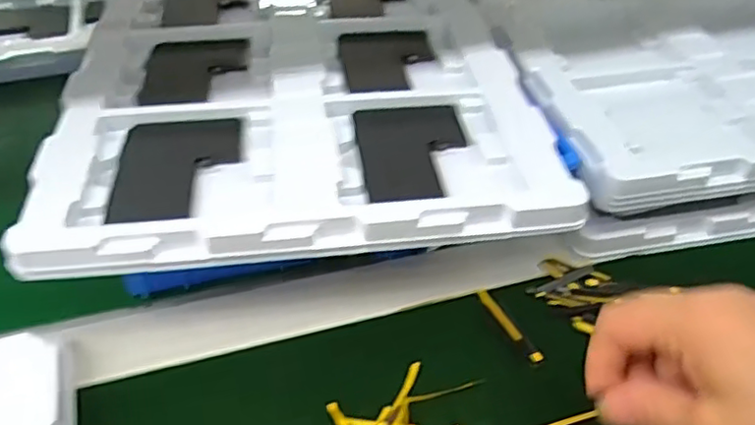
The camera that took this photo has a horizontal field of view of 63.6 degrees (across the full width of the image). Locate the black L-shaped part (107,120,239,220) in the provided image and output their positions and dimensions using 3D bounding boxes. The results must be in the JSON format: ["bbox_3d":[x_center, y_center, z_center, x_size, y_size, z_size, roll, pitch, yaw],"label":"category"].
[{"bbox_3d":[-0.107,-0.025,0.333,0.064,0.004,0.085,-5,44,-6],"label":"black L-shaped part"}]

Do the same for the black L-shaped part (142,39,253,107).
[{"bbox_3d":[-0.119,-0.095,0.403,0.065,0.004,0.078,-4,44,-6],"label":"black L-shaped part"}]

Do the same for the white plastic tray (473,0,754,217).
[{"bbox_3d":[0.241,-0.140,0.495,0.299,0.026,0.335,-6,44,-12],"label":"white plastic tray"}]

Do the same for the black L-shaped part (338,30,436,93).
[{"bbox_3d":[0.008,-0.107,0.423,0.064,0.007,0.086,-5,44,-6],"label":"black L-shaped part"}]

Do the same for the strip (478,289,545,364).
[{"bbox_3d":[0.073,0.063,0.340,0.008,0.005,0.055,-20,48,-21],"label":"strip"}]

